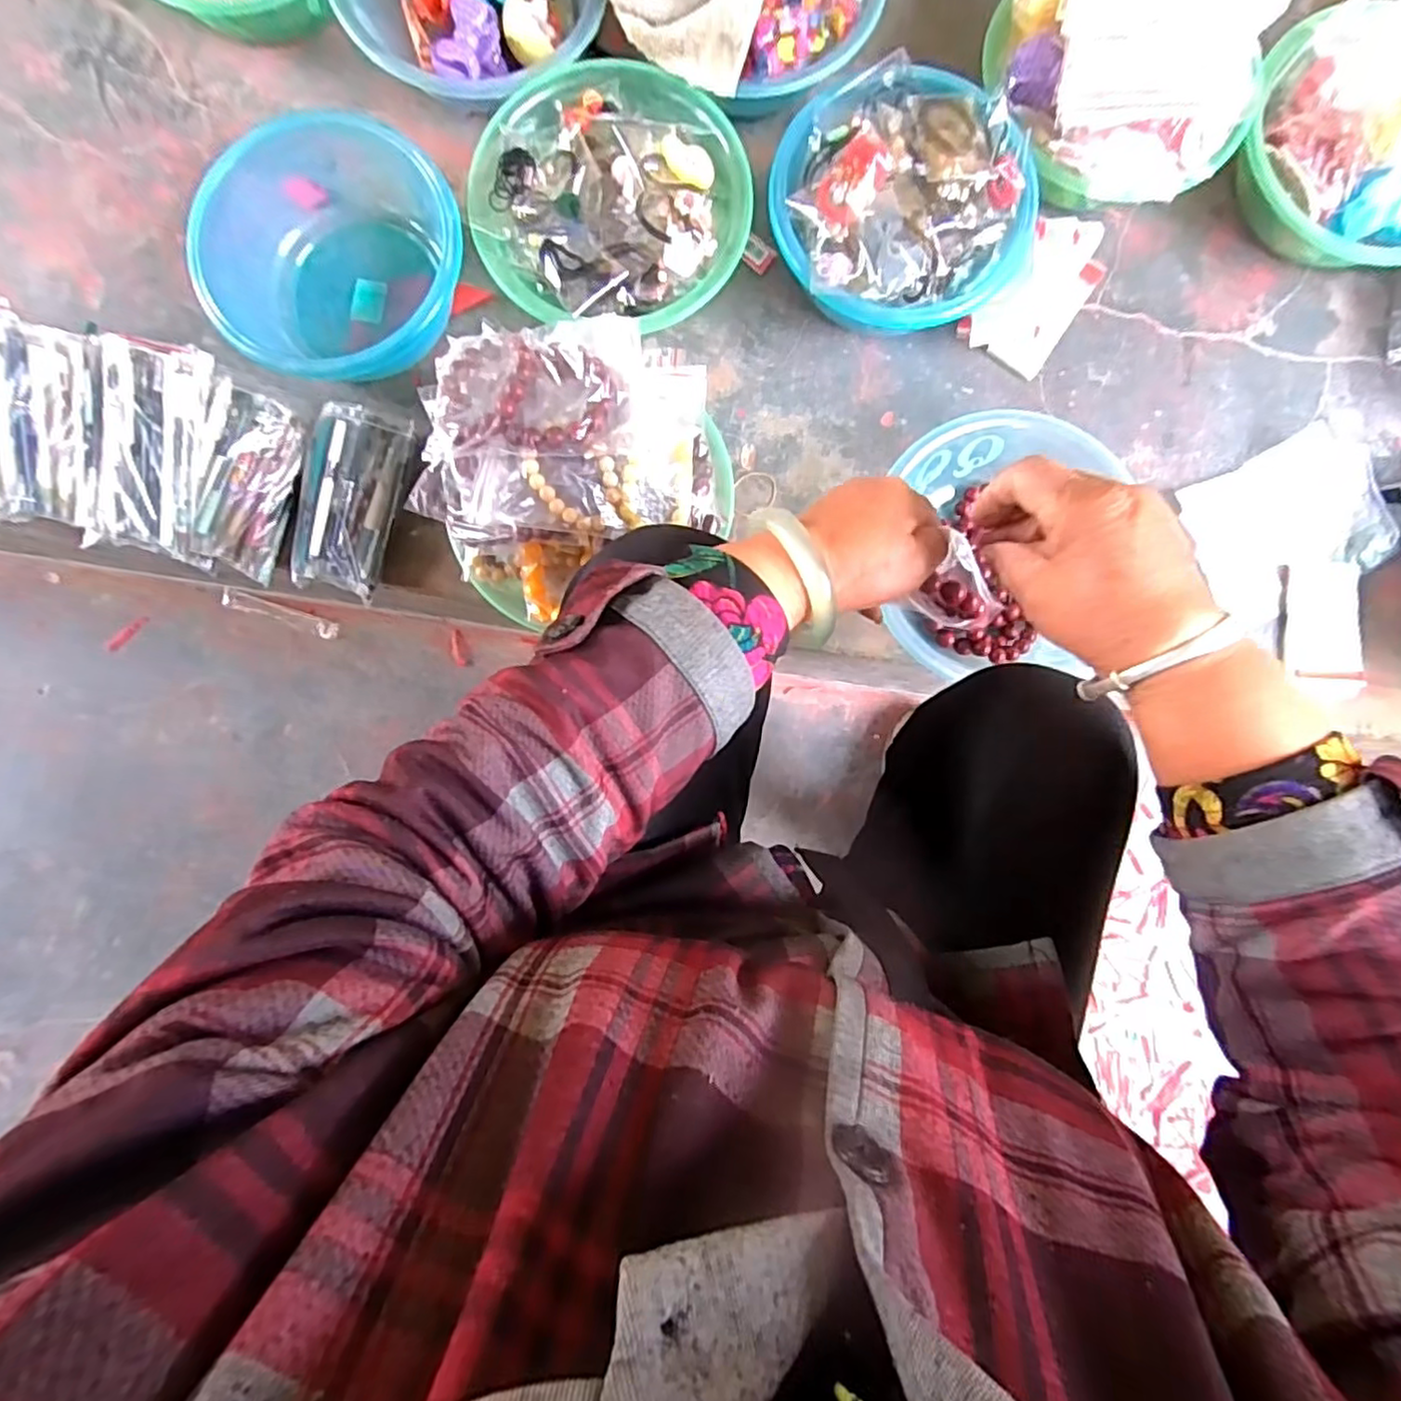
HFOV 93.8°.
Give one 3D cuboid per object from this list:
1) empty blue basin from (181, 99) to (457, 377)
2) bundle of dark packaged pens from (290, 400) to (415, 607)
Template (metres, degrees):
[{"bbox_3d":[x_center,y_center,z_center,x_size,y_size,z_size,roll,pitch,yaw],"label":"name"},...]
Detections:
[{"bbox_3d":[-0.325,-0.387,0.577,0.213,0.082,0.209,0,86,-1],"label":"empty blue basin"},{"bbox_3d":[-0.315,-0.182,0.587,0.075,0.034,0.165,16,86,0],"label":"bundle of dark packaged pens"}]

